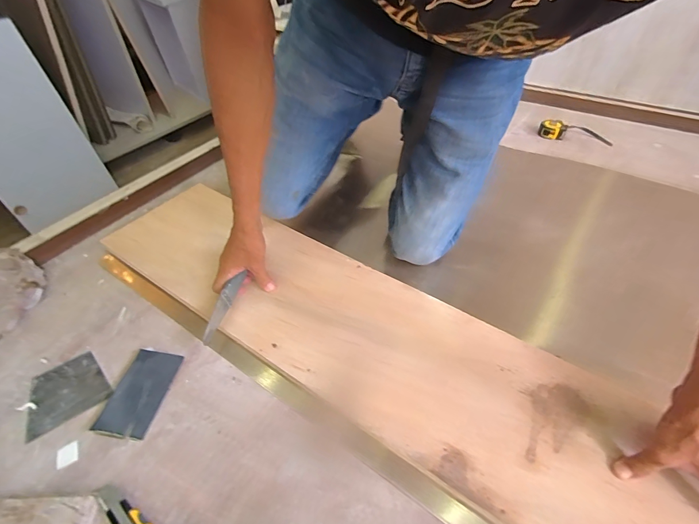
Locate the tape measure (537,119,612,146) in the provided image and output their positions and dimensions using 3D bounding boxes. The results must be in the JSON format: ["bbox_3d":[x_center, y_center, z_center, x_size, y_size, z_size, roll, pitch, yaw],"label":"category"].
[{"bbox_3d":[0.665,-0.377,0.988,0.207,0.040,0.063,10,47,9],"label":"tape measure"}]

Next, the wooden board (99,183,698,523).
[{"bbox_3d":[0.000,0.090,0.535,0.958,0.029,0.240,27,52,23],"label":"wooden board"}]

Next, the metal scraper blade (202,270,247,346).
[{"bbox_3d":[-0.195,0.068,0.523,0.011,0.036,0.123,12,56,10],"label":"metal scraper blade"}]

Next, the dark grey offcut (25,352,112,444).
[{"bbox_3d":[-0.395,0.178,0.471,0.094,0.005,0.095,-28,53,-25],"label":"dark grey offcut"}]

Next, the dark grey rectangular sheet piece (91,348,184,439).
[{"bbox_3d":[-0.288,0.178,0.465,0.069,0.012,0.115,6,46,5],"label":"dark grey rectangular sheet piece"}]

